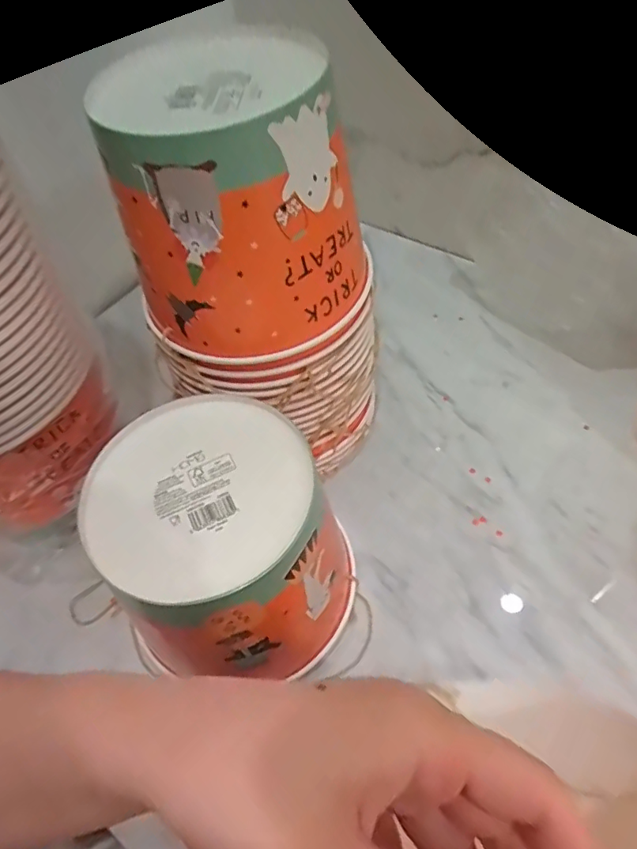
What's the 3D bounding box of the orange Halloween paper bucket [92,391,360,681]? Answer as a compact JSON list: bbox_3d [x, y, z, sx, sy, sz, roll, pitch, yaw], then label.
[{"bbox_3d":[-0.057,0.085,0.348,0.140,0.147,0.136,-3,54,4],"label":"orange Halloween paper bucket"}]

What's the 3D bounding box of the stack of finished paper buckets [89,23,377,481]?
[{"bbox_3d":[-0.036,-0.091,0.388,0.148,0.289,0.135,-4,54,3],"label":"stack of finished paper buckets"}]

